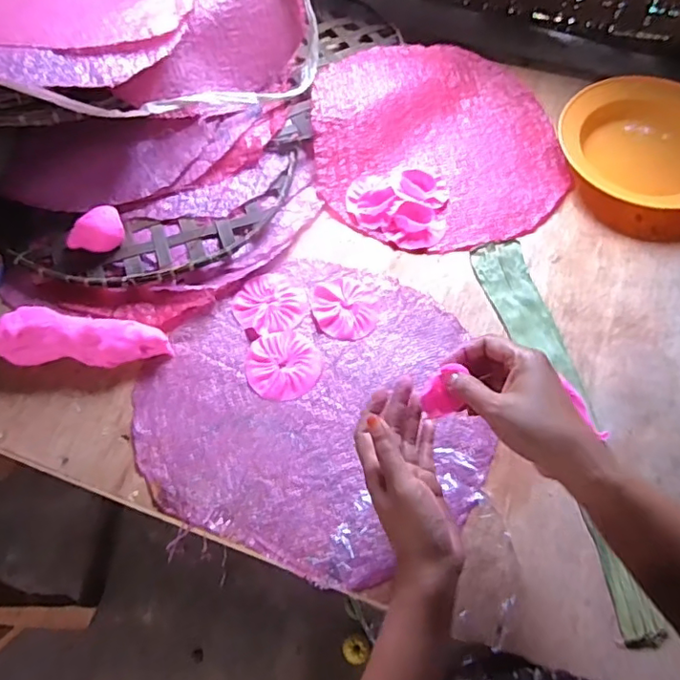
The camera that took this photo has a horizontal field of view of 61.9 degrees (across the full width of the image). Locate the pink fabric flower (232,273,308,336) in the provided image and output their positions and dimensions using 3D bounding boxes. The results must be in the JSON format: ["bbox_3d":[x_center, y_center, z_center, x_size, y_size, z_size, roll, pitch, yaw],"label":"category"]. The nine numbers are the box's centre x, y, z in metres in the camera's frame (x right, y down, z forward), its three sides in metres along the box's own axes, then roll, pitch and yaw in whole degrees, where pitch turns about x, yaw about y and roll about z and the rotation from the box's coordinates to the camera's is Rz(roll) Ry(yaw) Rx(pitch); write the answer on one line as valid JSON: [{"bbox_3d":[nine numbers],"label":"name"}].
[{"bbox_3d":[-0.077,-0.040,0.629,0.078,0.004,0.073,0,61,1],"label":"pink fabric flower"}]

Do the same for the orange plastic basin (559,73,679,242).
[{"bbox_3d":[0.394,-0.233,0.701,0.207,0.067,0.218,0,61,1],"label":"orange plastic basin"}]

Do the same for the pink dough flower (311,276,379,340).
[{"bbox_3d":[0.007,-0.036,0.628,0.070,0.006,0.076,-14,62,-7],"label":"pink dough flower"}]

